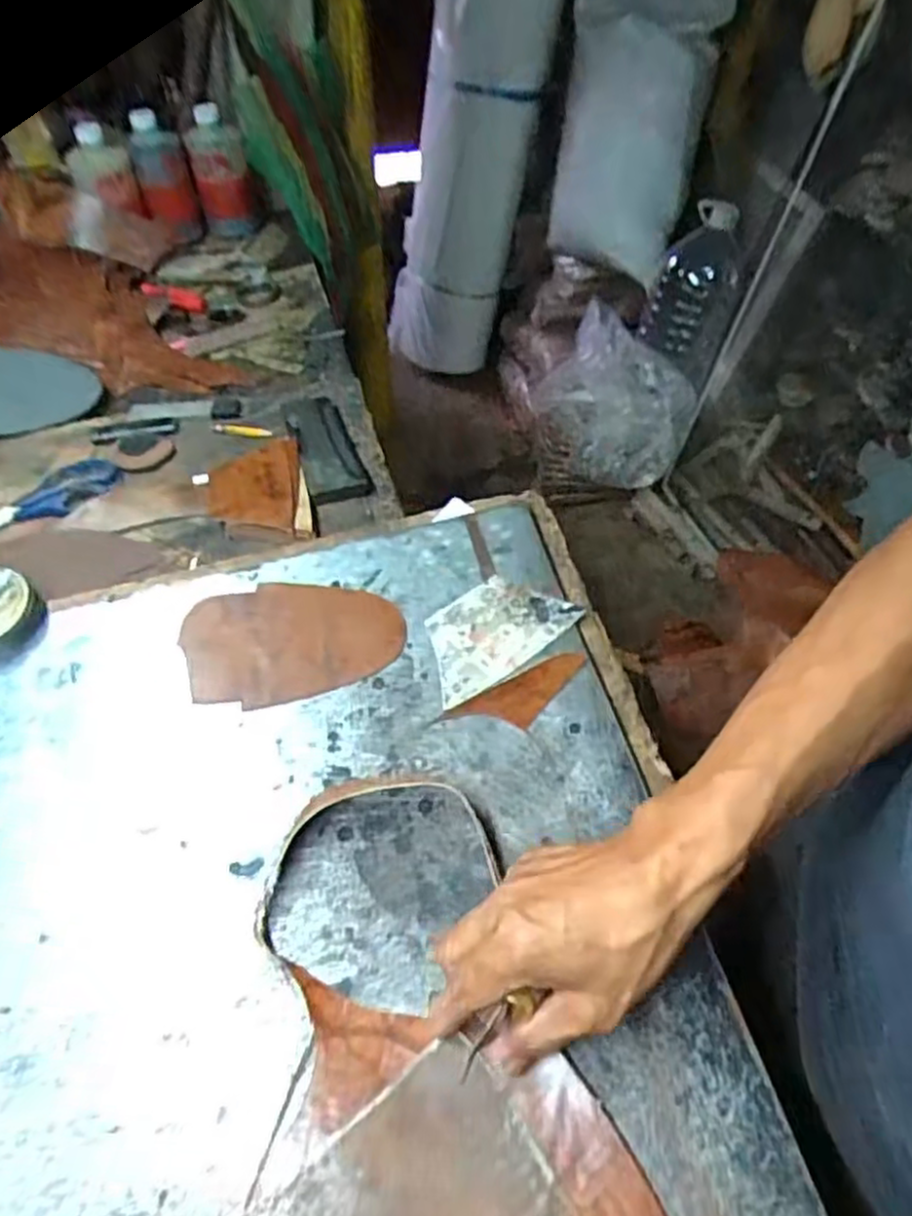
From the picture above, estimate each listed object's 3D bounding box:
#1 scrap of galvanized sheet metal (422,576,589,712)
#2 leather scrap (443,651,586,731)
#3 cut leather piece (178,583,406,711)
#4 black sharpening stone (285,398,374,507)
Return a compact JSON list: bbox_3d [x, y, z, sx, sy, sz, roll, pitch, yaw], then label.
[{"bbox_3d":[0.026,0.015,0.536,0.113,0.004,0.072,-32,60,-14],"label":"scrap of galvanized sheet metal"},{"bbox_3d":[0.045,0.060,0.504,0.100,0.004,0.036,-27,58,-11],"label":"leather scrap"},{"bbox_3d":[-0.119,0.021,0.545,0.154,0.006,0.100,-13,57,-3],"label":"cut leather piece"},{"bbox_3d":[-0.121,-0.151,0.702,0.055,0.011,0.152,-16,51,-11],"label":"black sharpening stone"}]

